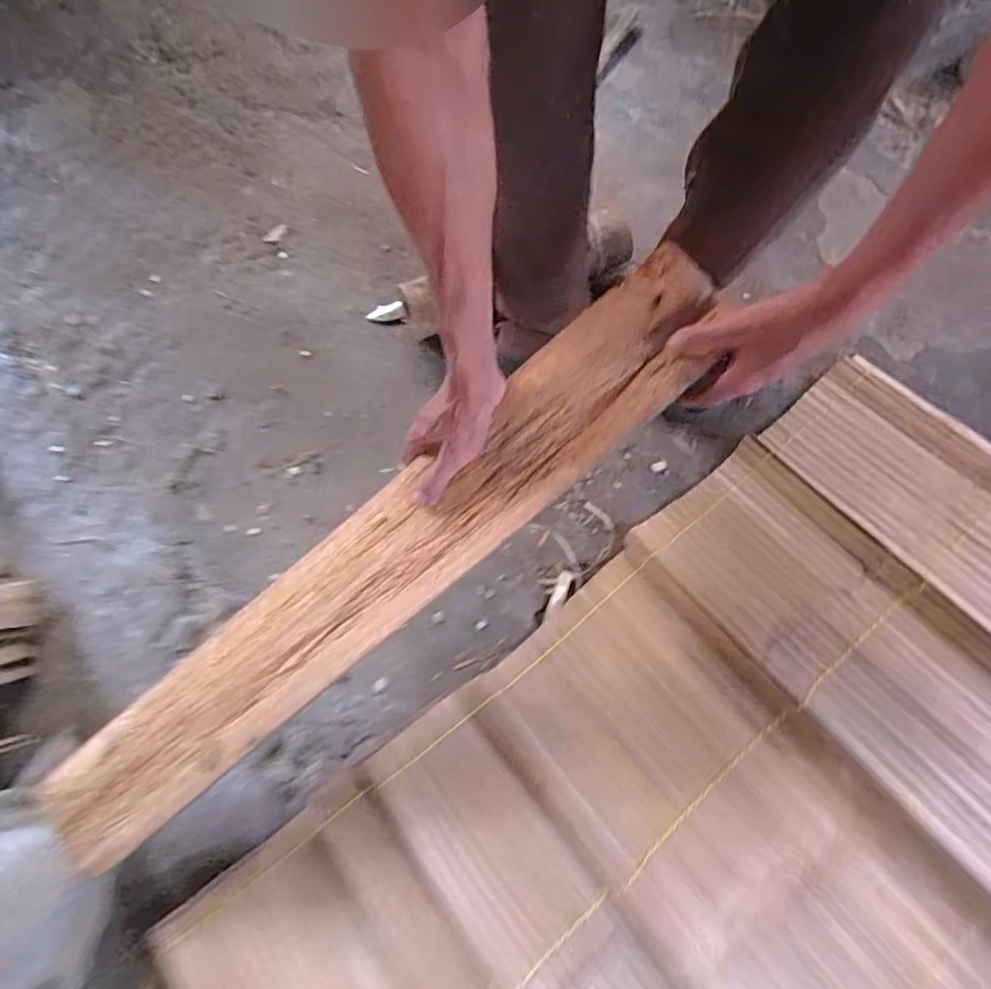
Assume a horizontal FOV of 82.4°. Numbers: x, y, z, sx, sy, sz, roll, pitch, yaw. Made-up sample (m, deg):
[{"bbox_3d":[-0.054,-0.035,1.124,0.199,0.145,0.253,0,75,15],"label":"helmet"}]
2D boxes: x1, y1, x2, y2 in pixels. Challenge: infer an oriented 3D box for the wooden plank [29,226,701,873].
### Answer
[{"bbox_3d":[-0.126,0.077,0.535,0.799,0.012,0.109,-40,82,6],"label":"wooden plank"}]

